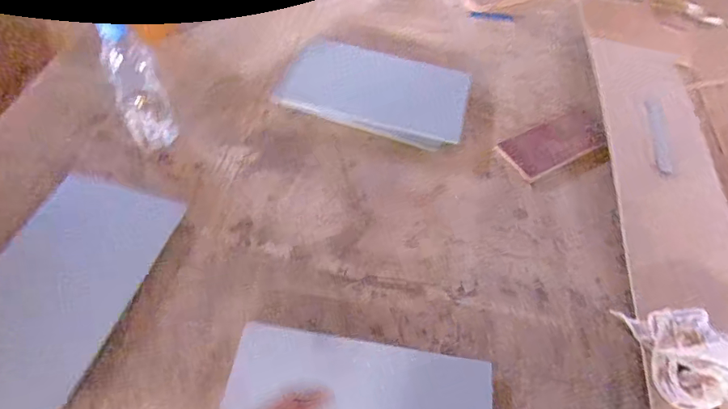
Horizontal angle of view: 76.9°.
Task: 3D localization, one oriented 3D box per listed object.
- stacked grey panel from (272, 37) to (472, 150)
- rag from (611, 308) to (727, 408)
[{"bbox_3d":[0.021,-0.218,0.856,0.341,0.022,0.204,18,61,13],"label":"stacked grey panel"},{"bbox_3d":[0.430,0.192,0.594,0.133,0.056,0.137,-4,55,-8],"label":"rag"}]

